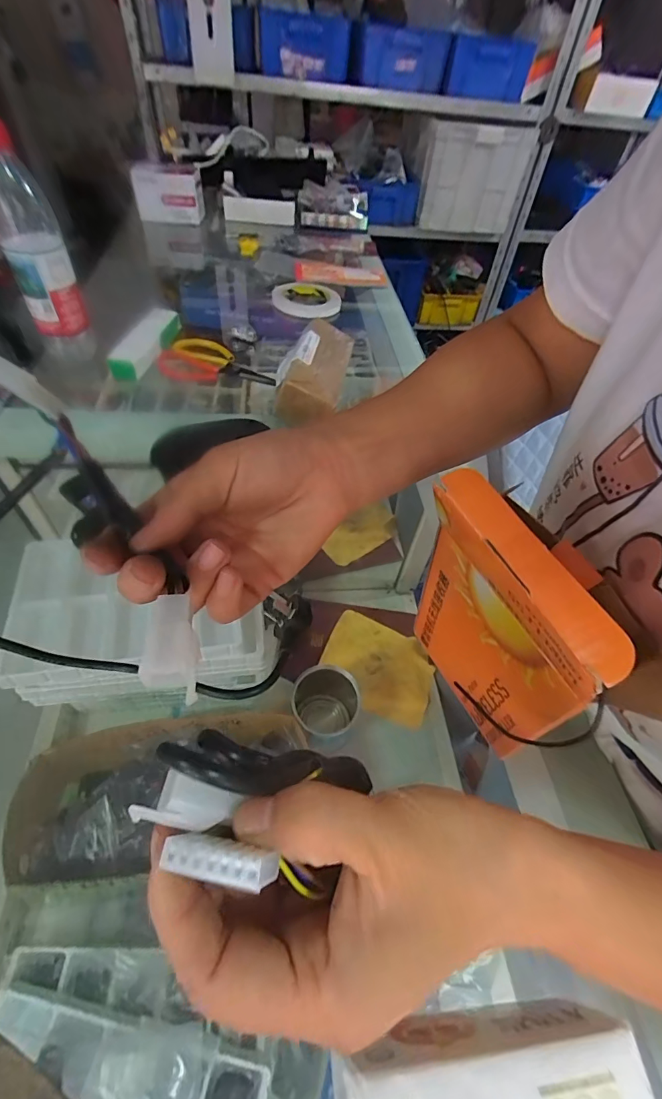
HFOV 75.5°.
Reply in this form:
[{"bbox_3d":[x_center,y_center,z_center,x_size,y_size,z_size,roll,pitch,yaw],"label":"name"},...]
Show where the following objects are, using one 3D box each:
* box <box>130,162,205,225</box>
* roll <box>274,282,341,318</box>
[{"bbox_3d":[-0.361,-0.797,0.956,0.141,0.091,0.085,-3,51,-9],"label":"box"},{"bbox_3d":[-0.044,-0.446,0.756,0.118,0.025,0.118,-2,51,-8],"label":"roll"}]

